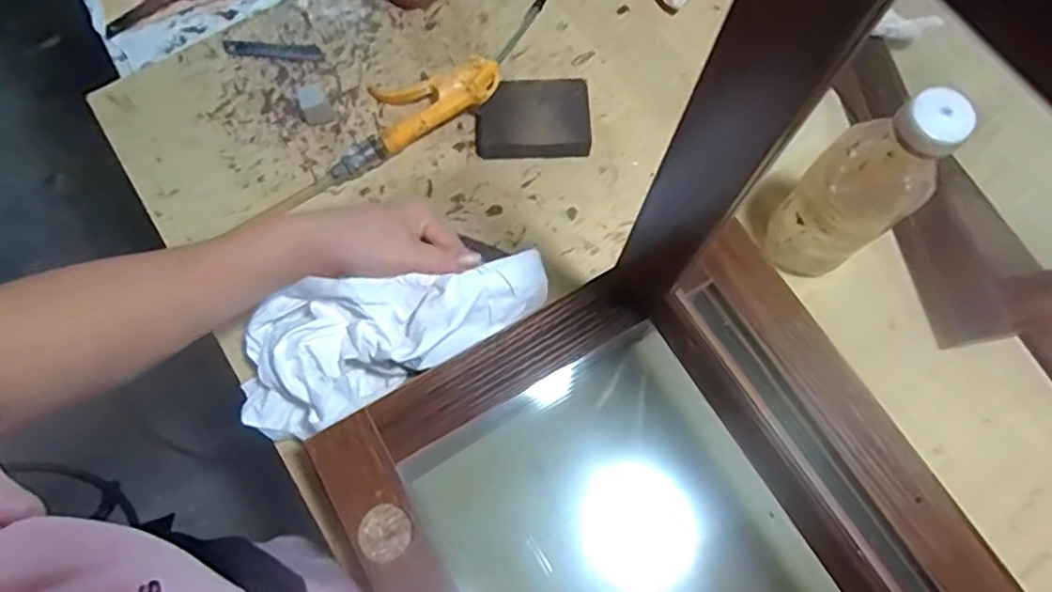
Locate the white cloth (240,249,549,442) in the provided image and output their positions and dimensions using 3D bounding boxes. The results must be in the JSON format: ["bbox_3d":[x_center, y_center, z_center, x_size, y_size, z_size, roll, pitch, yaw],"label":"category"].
[{"bbox_3d":[-0.104,0.033,0.494,0.246,0.090,0.106,-21,72,4],"label":"white cloth"}]

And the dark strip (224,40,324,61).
[{"bbox_3d":[-0.247,-0.240,0.640,0.094,0.004,0.018,5,71,2],"label":"dark strip"}]

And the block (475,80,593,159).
[{"bbox_3d":[0.006,-0.160,0.596,0.101,0.025,0.071,-2,71,-1],"label":"block"}]

